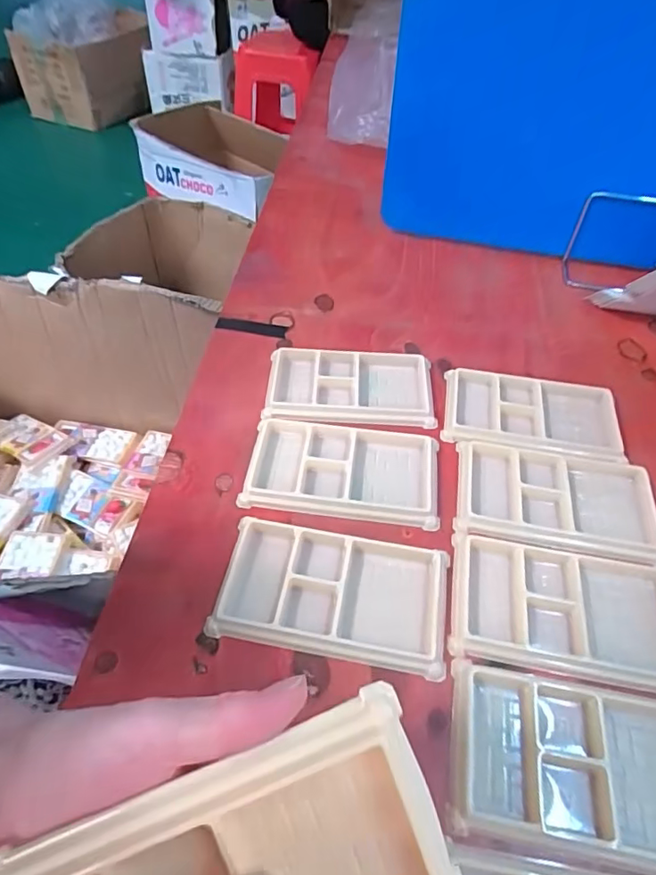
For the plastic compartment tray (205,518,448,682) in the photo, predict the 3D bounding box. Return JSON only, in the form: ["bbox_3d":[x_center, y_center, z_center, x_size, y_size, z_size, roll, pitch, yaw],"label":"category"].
[{"bbox_3d":[0.004,0.094,0.319,0.136,0.014,0.074,8,49,4],"label":"plastic compartment tray"}]

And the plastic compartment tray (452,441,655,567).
[{"bbox_3d":[0.164,0.045,0.369,0.140,0.014,0.082,10,50,5],"label":"plastic compartment tray"}]

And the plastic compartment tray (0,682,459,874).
[{"bbox_3d":[-0.028,0.141,0.163,0.132,0.012,0.074,-20,93,-10],"label":"plastic compartment tray"}]

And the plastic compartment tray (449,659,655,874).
[{"bbox_3d":[0.132,0.166,0.264,0.133,0.012,0.077,10,50,6],"label":"plastic compartment tray"}]

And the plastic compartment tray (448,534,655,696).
[{"bbox_3d":[0.146,0.105,0.317,0.136,0.013,0.078,10,50,6],"label":"plastic compartment tray"}]

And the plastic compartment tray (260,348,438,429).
[{"bbox_3d":[0.019,-0.043,0.439,0.137,0.011,0.080,2,49,-1],"label":"plastic compartment tray"}]

